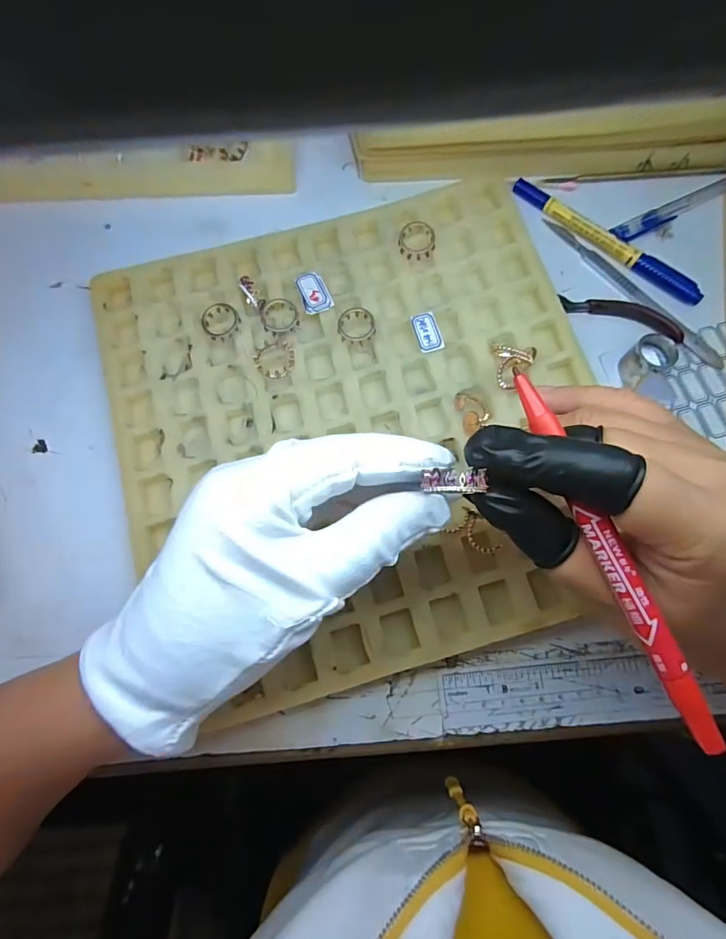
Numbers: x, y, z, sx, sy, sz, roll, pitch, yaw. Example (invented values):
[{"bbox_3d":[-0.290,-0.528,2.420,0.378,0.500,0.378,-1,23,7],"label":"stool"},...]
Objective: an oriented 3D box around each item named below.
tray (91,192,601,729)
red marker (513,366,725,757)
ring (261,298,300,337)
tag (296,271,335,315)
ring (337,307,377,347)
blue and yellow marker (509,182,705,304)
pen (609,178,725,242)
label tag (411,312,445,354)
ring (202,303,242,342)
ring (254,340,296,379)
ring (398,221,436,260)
[{"bbox_3d":[0.000,-0.029,0.254,0.260,0.020,0.260,-15,75,-6],"label":"tray"},{"bbox_3d":[0.080,0.026,0.146,0.010,0.006,0.131,-23,82,-5],"label":"red marker"},{"bbox_3d":[-0.048,-0.089,0.265,0.021,0.007,0.022,1,74,-2],"label":"ring"},{"bbox_3d":[-0.029,-0.106,0.273,0.017,0.004,0.026,-18,75,-7],"label":"tag"},{"bbox_3d":[-0.003,-0.083,0.264,0.022,0.007,0.023,1,74,-2],"label":"ring"},{"bbox_3d":[0.161,-0.153,0.302,0.141,0.008,0.013,39,76,9],"label":"blue and yellow marker"},{"bbox_3d":[0.238,-0.191,0.311,0.158,0.008,0.012,-26,77,-9],"label":"pen"},{"bbox_3d":[0.037,-0.079,0.265,0.014,0.004,0.024,-16,75,-6],"label":"label tag"},{"bbox_3d":[-0.082,-0.086,0.265,0.021,0.008,0.022,1,74,-2],"label":"ring"},{"bbox_3d":[-0.050,-0.062,0.258,0.022,0.008,0.022,1,74,-2],"label":"ring"},{"bbox_3d":[0.033,-0.139,0.278,0.022,0.007,0.025,0,74,-2],"label":"ring"}]

